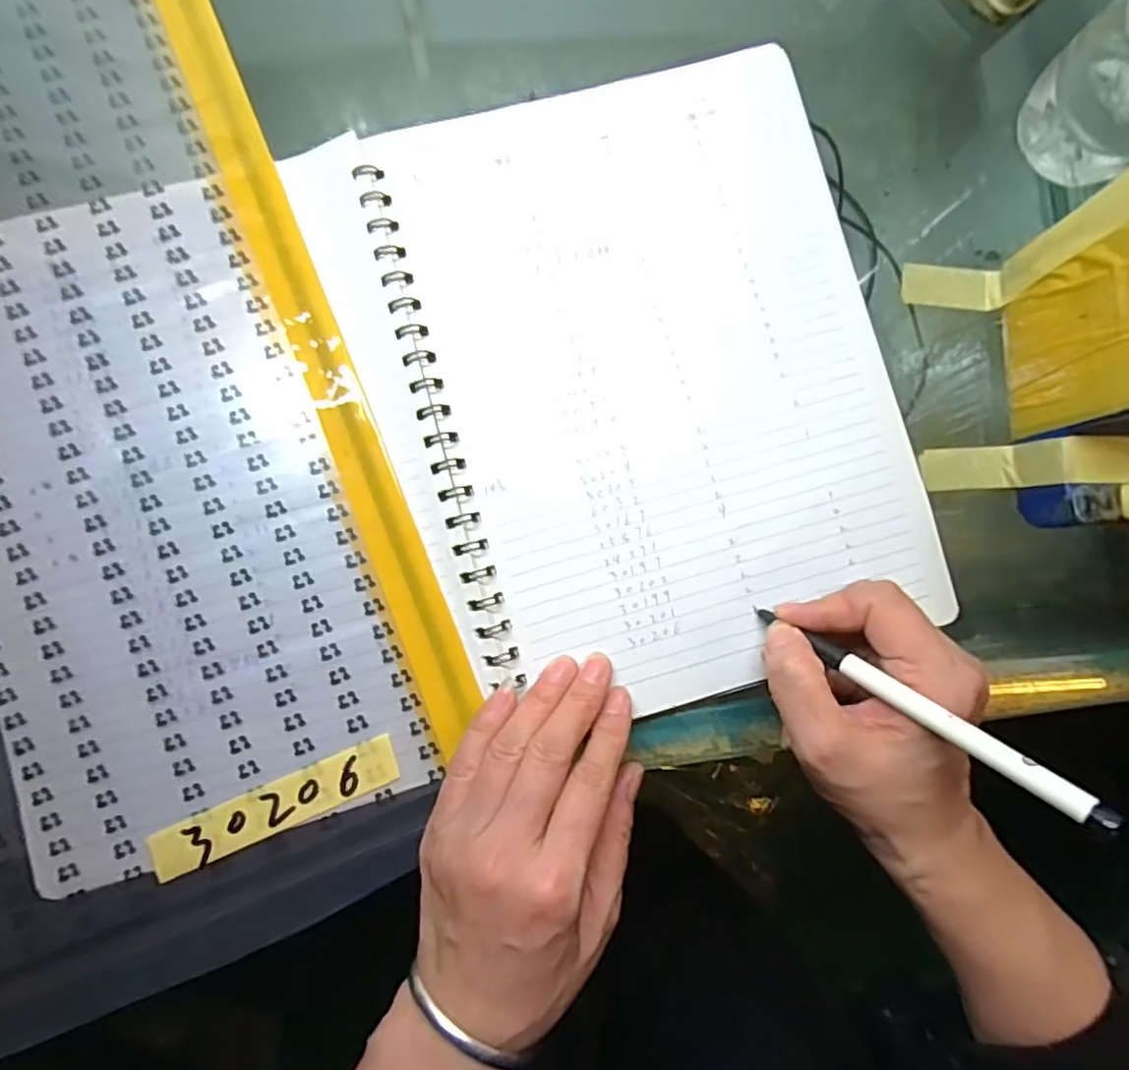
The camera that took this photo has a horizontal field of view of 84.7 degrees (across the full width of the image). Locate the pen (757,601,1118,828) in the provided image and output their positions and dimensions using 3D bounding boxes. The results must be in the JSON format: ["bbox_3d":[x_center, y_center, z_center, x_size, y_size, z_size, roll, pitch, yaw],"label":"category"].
[{"bbox_3d":[0.122,0.059,0.227,0.010,0.132,0.006,-49,129,-5],"label":"pen"}]

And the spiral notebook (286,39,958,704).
[{"bbox_3d":[0.034,-0.071,0.284,0.233,0.009,0.280,-19,87,-4],"label":"spiral notebook"}]

